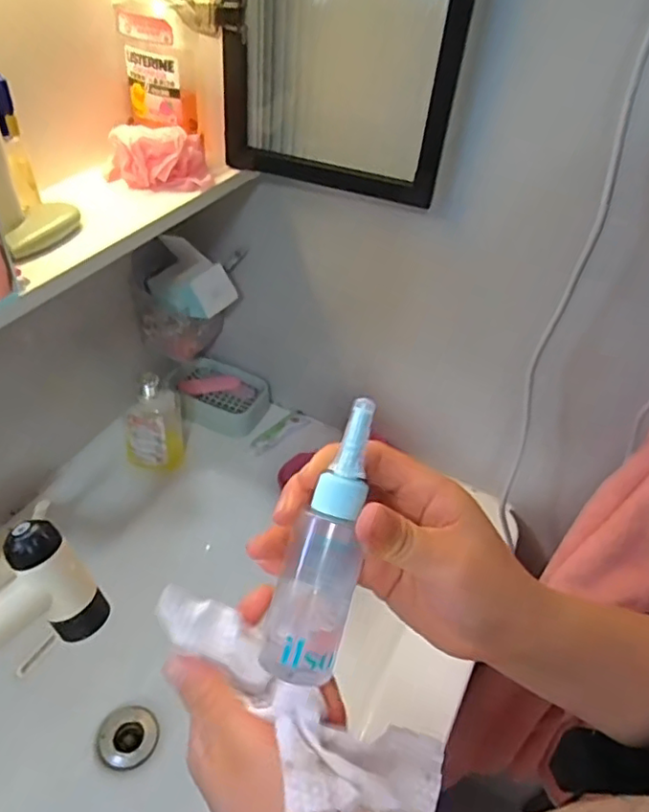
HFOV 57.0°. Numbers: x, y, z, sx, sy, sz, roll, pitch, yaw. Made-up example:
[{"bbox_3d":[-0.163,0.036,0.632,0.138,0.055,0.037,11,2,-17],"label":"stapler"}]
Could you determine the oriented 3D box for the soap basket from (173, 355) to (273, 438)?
[{"bbox_3d":[-0.140,-0.012,0.791,0.128,0.036,0.093,15,44,9],"label":"soap basket"}]

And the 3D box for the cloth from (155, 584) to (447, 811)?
[{"bbox_3d":[-0.017,0.139,0.274,0.144,0.045,0.063,32,48,16],"label":"cloth"}]

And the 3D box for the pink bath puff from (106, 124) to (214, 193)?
[{"bbox_3d":[-0.146,-0.216,0.523,0.088,0.046,0.039,-7,45,-15],"label":"pink bath puff"}]

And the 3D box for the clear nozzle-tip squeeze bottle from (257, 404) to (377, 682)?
[{"bbox_3d":[0.002,0.059,0.270,0.036,0.124,0.033,17,3,10],"label":"clear nozzle-tip squeeze bottle"}]

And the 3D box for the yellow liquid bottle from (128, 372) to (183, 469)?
[{"bbox_3d":[-0.202,0.014,0.707,0.066,0.135,0.069,-7,45,-15],"label":"yellow liquid bottle"}]

